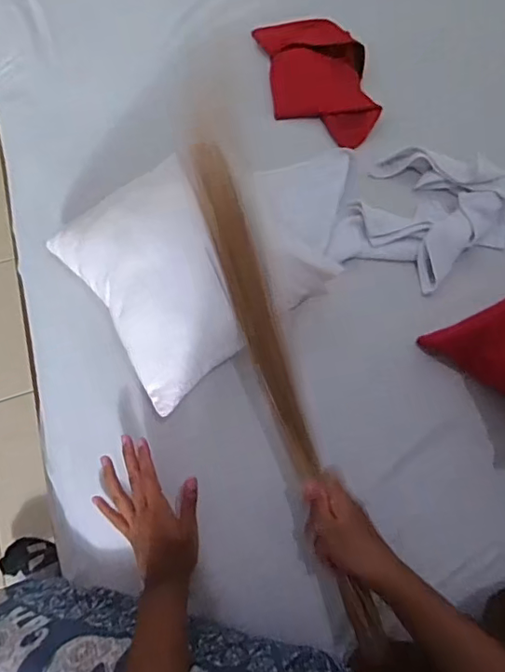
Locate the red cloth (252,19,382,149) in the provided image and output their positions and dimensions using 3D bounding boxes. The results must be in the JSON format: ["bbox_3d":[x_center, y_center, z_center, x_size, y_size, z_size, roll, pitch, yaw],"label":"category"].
[{"bbox_3d":[0.115,-0.449,0.921,0.169,0.050,0.268,-5,62,-6],"label":"red cloth"}]

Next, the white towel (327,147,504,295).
[{"bbox_3d":[0.291,-0.164,0.772,0.297,0.039,0.248,21,63,8],"label":"white towel"}]

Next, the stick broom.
[{"bbox_3d":[0.022,0.019,0.601,0.062,0.040,0.608,-14,70,-11],"label":"stick broom"}]

